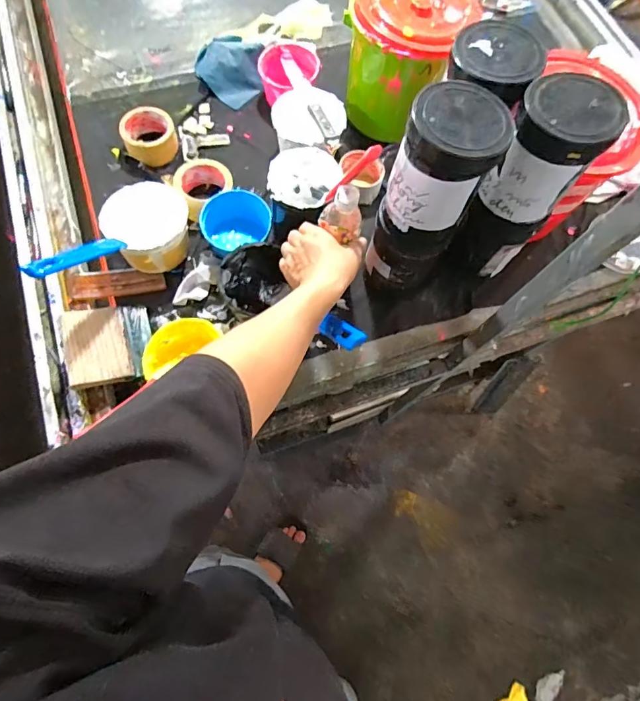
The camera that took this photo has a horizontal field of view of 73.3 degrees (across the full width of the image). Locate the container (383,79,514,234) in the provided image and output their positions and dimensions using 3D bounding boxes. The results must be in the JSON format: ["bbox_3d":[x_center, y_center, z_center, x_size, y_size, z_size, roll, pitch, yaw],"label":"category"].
[{"bbox_3d":[0.148,-0.218,0.514,0.105,0.139,0.102,1,70,-4],"label":"container"}]

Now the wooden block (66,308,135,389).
[{"bbox_3d":[-0.334,-0.008,0.648,0.083,0.012,0.123,-8,72,-30],"label":"wooden block"}]

